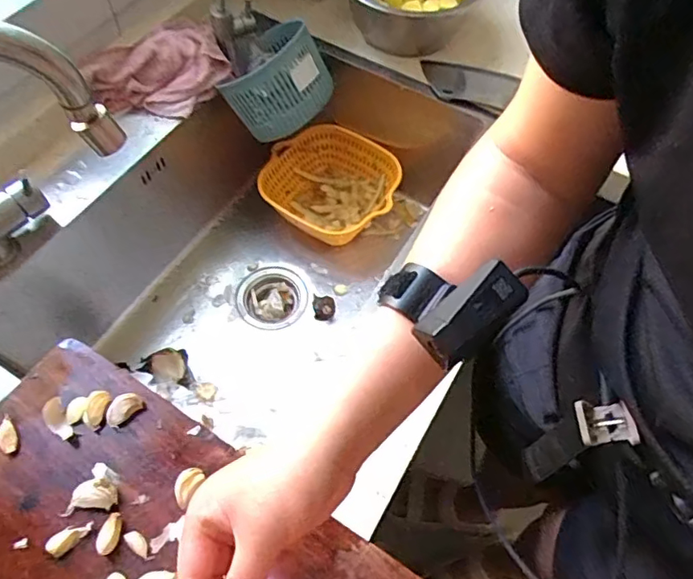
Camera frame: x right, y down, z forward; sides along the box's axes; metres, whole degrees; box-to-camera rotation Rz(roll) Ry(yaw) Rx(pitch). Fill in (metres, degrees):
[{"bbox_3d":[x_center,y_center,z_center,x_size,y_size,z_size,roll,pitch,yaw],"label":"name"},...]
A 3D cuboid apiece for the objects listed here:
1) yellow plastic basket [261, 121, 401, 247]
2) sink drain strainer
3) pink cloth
[{"bbox_3d":[-0.023,-0.168,0.871,0.178,0.090,0.188,-32,66,-19],"label":"yellow plastic basket"},{"bbox_3d":[-0.117,0.018,0.843,0.108,0.039,0.105,1,60,-2],"label":"sink drain strainer"},{"bbox_3d":[-0.242,-0.281,0.698,0.172,0.104,0.030,-29,24,-11],"label":"pink cloth"}]

